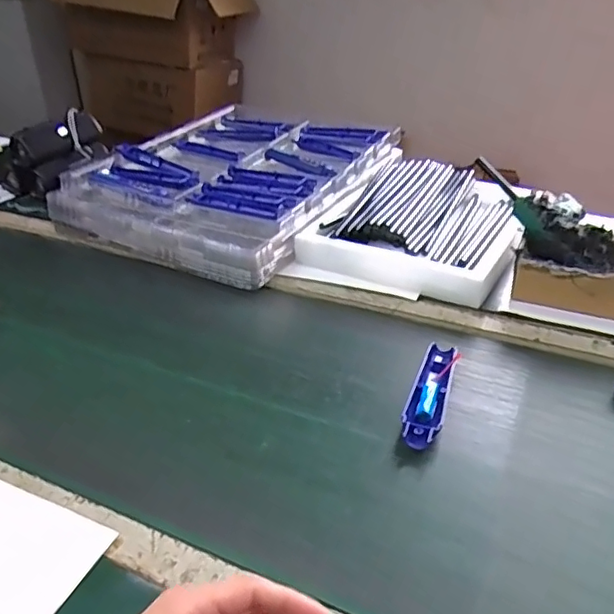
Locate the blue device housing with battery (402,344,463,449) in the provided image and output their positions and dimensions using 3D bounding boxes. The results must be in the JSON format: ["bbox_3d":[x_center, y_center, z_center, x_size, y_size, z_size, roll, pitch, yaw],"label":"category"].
[{"bbox_3d":[0.132,0.087,0.607,0.038,0.017,0.164,11,33,19],"label":"blue device housing with battery"}]

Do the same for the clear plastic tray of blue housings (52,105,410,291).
[{"bbox_3d":[-0.130,-0.253,1.084,0.430,0.072,0.579,15,35,23],"label":"clear plastic tray of blue housings"}]

